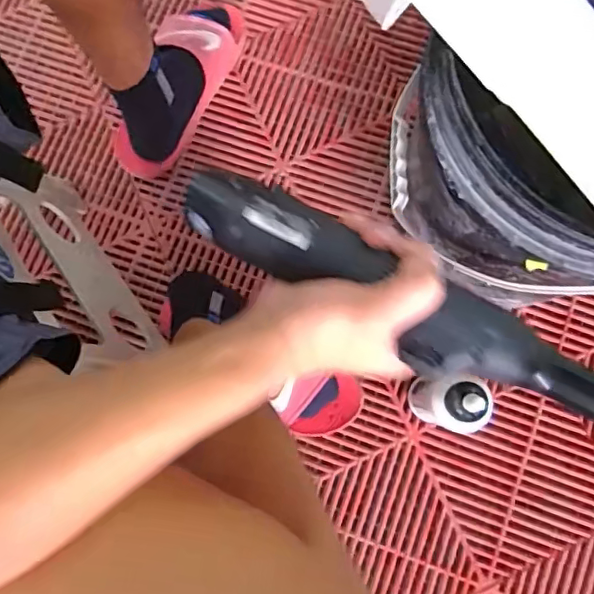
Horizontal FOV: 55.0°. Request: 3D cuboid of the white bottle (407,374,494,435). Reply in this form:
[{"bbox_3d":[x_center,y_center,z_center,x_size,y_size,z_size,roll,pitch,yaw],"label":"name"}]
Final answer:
[{"bbox_3d":[0.166,0.114,0.637,0.059,0.194,0.060,0,80,2],"label":"white bottle"}]

